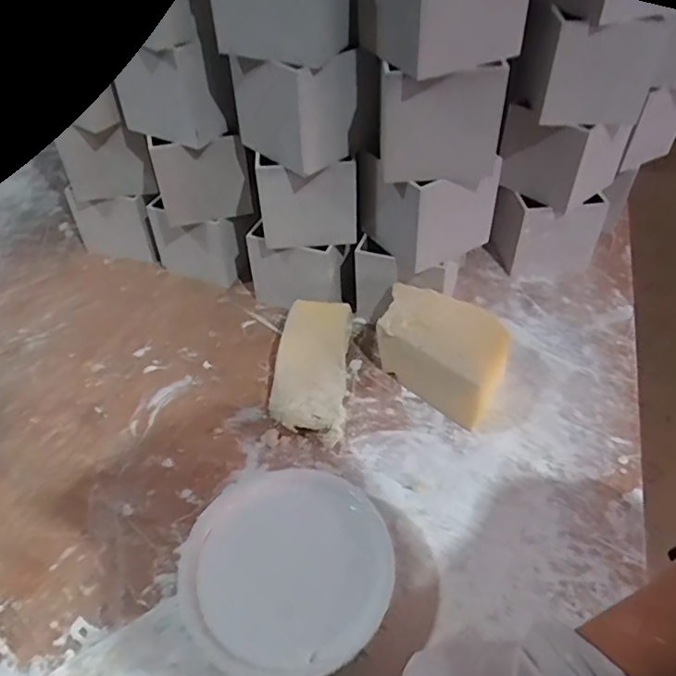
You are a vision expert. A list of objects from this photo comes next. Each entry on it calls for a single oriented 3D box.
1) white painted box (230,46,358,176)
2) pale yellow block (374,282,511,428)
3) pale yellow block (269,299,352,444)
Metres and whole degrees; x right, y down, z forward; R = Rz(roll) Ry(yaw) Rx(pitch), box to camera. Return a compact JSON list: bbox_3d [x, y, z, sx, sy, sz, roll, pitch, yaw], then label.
[{"bbox_3d":[-0.045,-0.259,0.618,0.080,0.104,0.116,-35,53,-27],"label":"white painted box"},{"bbox_3d":[0.122,0.010,0.648,0.163,0.078,0.106,33,54,30],"label":"pale yellow block"},{"bbox_3d":[-0.030,0.033,0.664,0.086,0.053,0.181,3,45,4],"label":"pale yellow block"}]

